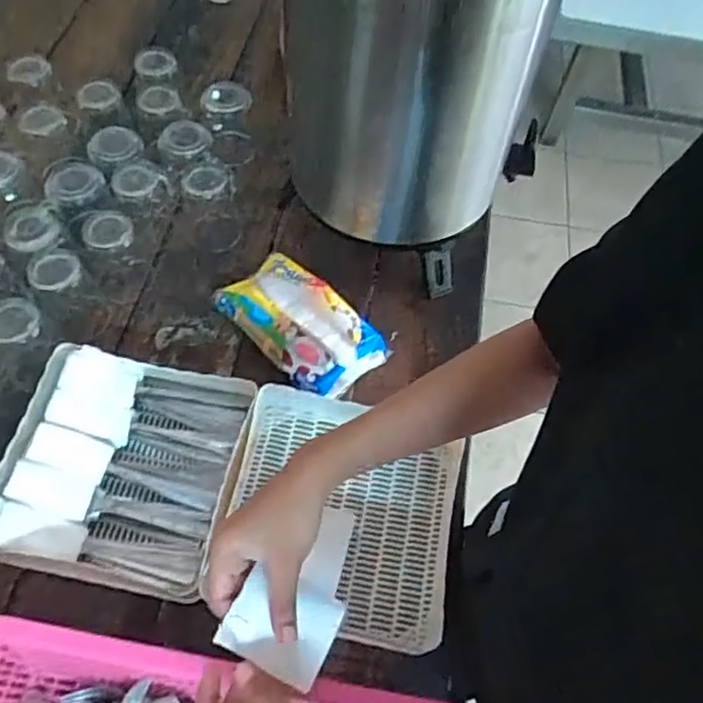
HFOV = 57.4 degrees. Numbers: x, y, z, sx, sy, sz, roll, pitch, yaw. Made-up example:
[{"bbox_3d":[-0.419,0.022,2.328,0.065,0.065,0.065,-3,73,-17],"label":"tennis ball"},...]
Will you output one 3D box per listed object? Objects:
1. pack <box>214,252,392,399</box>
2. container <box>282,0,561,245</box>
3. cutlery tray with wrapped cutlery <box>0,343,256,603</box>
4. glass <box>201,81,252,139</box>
[{"bbox_3d":[-0.054,-0.035,0.730,0.116,0.054,0.178,-38,70,-23],"label":"pack"},{"bbox_3d":[0.049,-0.288,0.629,0.228,0.365,0.204,-7,61,-8],"label":"container"},{"bbox_3d":[-0.224,0.111,0.627,0.204,0.061,0.216,13,60,3],"label":"cutlery tray with wrapped cutlery"},{"bbox_3d":[-0.167,-0.316,0.866,0.064,0.090,0.060,-8,61,-9],"label":"glass"}]

